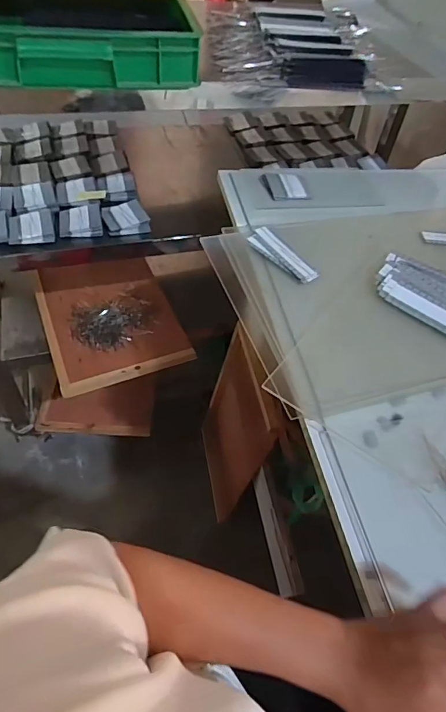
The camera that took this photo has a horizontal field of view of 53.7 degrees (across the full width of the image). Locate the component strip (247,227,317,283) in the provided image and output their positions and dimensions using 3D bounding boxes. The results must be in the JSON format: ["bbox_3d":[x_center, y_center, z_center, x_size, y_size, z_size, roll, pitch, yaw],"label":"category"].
[{"bbox_3d":[0.083,-0.153,0.655,0.041,0.011,0.140,-19,55,-21],"label":"component strip"}]

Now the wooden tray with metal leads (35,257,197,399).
[{"bbox_3d":[-0.265,-0.095,1.039,0.296,0.041,0.379,-16,54,-19],"label":"wooden tray with metal leads"}]

